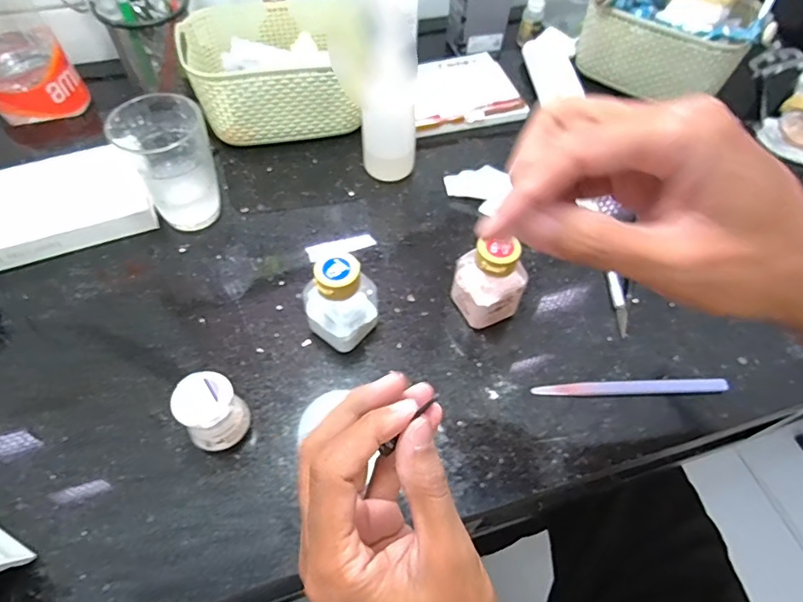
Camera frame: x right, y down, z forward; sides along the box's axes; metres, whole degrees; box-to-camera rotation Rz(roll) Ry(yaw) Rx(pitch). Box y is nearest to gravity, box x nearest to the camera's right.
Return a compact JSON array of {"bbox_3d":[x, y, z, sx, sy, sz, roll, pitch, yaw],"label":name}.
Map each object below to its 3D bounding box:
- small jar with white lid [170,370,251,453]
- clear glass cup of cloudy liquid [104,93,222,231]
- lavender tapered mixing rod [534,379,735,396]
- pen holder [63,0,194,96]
[{"bbox_3d":[-0.119,0.072,0.316,0.037,0.050,0.036,1,57,-2],"label":"small jar with white lid"},{"bbox_3d":[-0.186,-0.113,0.411,0.063,0.093,0.059,1,57,-2],"label":"clear glass cup of cloudy liquid"},{"bbox_3d":[0.165,0.062,0.358,0.140,0.006,0.009,-1,57,-3],"label":"lavender tapered mixing rod"},{"bbox_3d":[-0.251,-0.296,0.490,0.076,0.143,0.113,29,62,15],"label":"pen holder"}]

